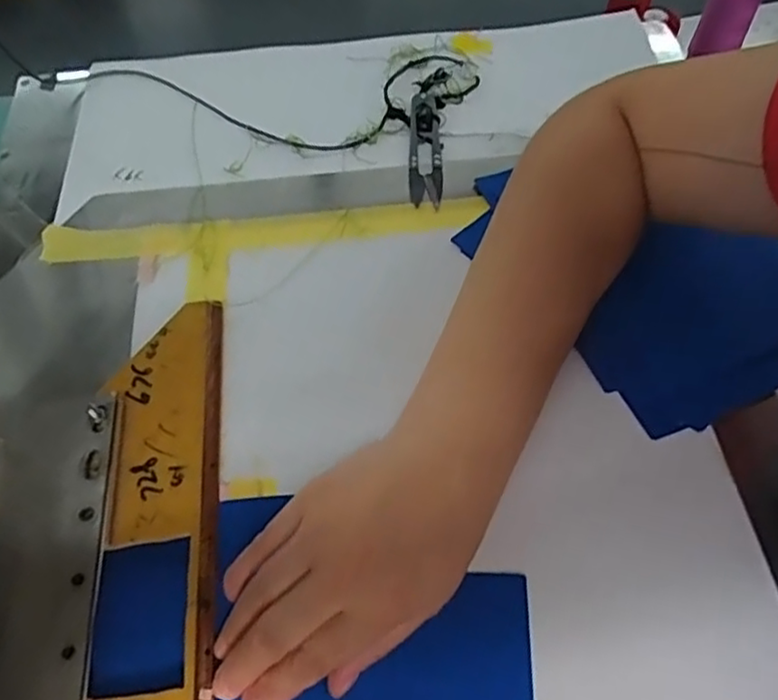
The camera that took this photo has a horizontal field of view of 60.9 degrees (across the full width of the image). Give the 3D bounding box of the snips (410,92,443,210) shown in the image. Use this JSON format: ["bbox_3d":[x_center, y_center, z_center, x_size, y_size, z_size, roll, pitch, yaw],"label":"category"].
[{"bbox_3d":[0.025,-0.139,0.453,0.021,0.013,0.096,0,59,0],"label":"snips"}]

